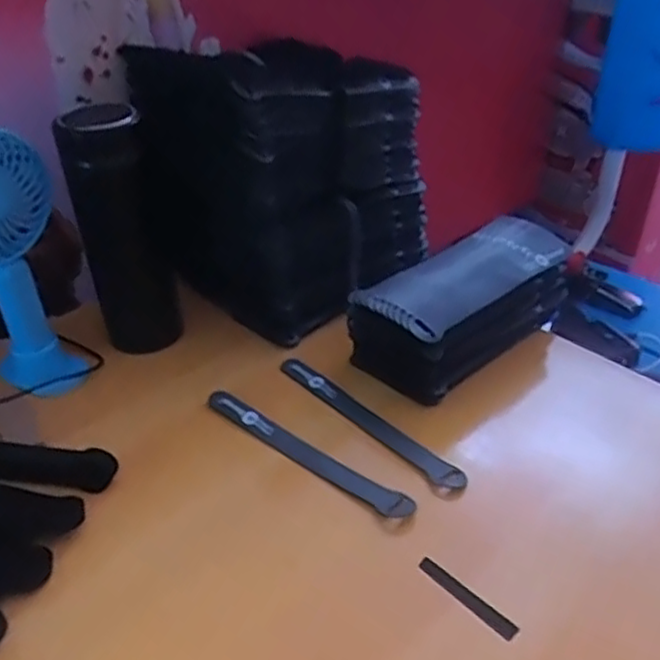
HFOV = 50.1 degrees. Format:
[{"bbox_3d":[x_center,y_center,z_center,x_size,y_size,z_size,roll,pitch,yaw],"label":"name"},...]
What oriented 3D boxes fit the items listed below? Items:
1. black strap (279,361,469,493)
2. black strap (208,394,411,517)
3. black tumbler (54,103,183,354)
[{"bbox_3d":[0.026,0.068,0.562,0.020,0.014,0.200,-28,44,-30],"label":"black strap"},{"bbox_3d":[-0.022,0.090,0.535,0.201,0.006,0.021,24,50,35],"label":"black strap"},{"bbox_3d":[-0.182,-0.083,0.627,0.070,0.201,0.069,-18,40,-20],"label":"black tumbler"}]

